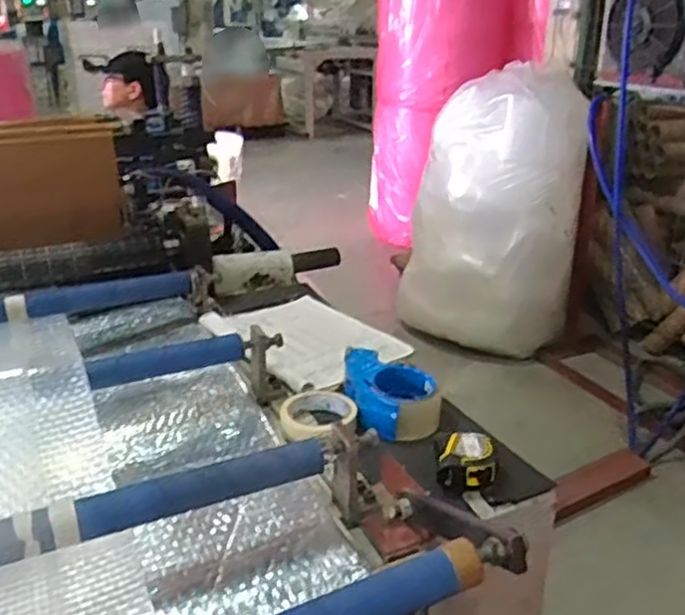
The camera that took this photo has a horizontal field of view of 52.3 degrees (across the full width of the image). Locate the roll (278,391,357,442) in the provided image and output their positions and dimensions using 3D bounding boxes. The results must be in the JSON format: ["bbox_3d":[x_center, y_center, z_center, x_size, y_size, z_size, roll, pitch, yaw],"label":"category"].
[{"bbox_3d":[-0.033,0.134,0.879,0.076,0.028,0.087,17,28,34],"label":"roll"}]

